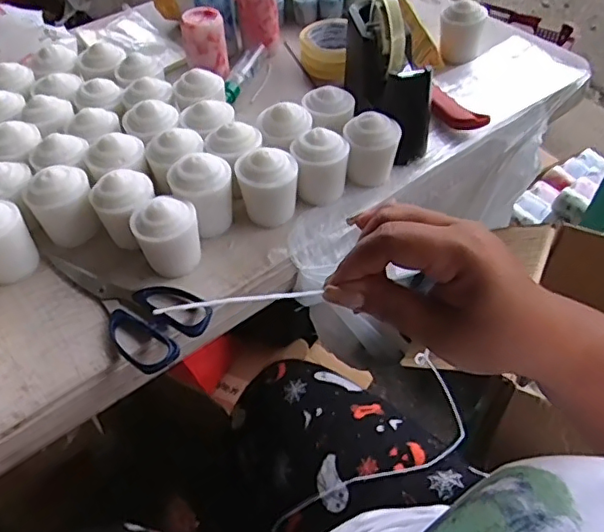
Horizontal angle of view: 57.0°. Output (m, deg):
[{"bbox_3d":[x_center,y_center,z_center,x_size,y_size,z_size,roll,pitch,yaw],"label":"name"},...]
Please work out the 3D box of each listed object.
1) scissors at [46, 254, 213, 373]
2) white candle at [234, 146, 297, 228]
[{"bbox_3d":[-0.164,0.025,0.499,0.173,0.010,0.077,31,57,25],"label":"scissors"},{"bbox_3d":[-0.033,-0.077,0.539,0.055,0.069,0.043,-6,50,-4],"label":"white candle"}]

